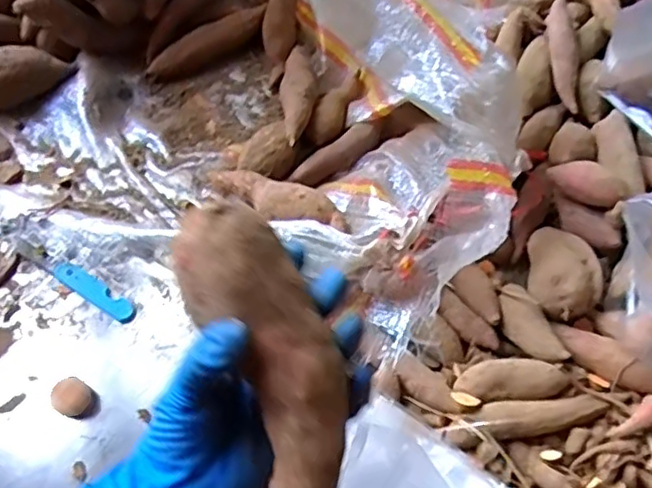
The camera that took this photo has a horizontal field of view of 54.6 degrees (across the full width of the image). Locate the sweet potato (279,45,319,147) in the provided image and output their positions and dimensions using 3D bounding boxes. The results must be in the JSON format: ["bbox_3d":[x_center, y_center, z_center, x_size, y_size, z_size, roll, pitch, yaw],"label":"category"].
[{"bbox_3d":[-0.029,-0.166,0.668,0.037,0.034,0.162,-2,44,2],"label":"sweet potato"}]

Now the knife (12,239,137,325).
[{"bbox_3d":[-0.237,0.031,0.597,0.148,0.009,0.022,28,64,18],"label":"knife"}]

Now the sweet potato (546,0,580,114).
[{"bbox_3d":[0.254,-0.203,0.669,0.033,0.021,0.131,-1,75,2],"label":"sweet potato"}]

